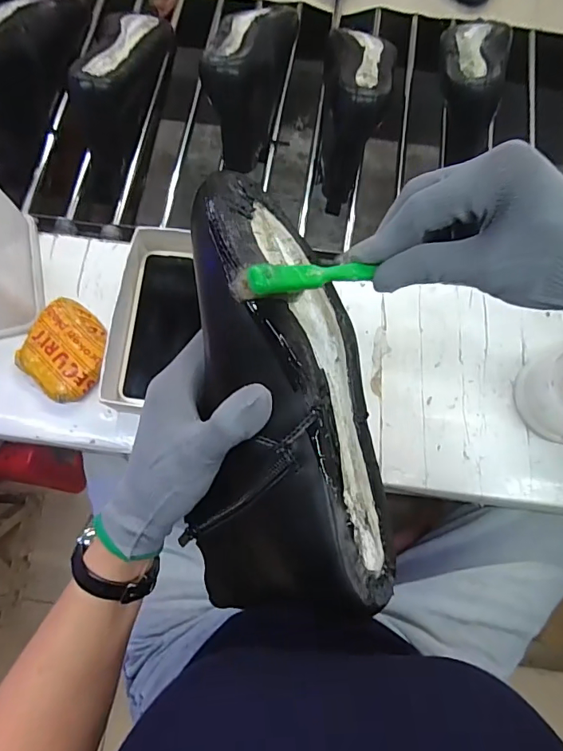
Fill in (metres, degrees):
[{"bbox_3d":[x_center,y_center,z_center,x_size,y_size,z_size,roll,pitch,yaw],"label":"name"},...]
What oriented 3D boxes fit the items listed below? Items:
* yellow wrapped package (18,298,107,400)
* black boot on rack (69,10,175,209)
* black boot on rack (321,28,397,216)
[{"bbox_3d":[-0.222,-0.026,0.479,0.092,0.021,0.087,41,77,9],"label":"yellow wrapped package"},{"bbox_3d":[-0.213,-0.361,0.568,0.083,0.115,0.269,15,74,3],"label":"black boot on rack"},{"bbox_3d":[0.090,-0.346,0.570,0.079,0.117,0.236,8,74,1],"label":"black boot on rack"}]

